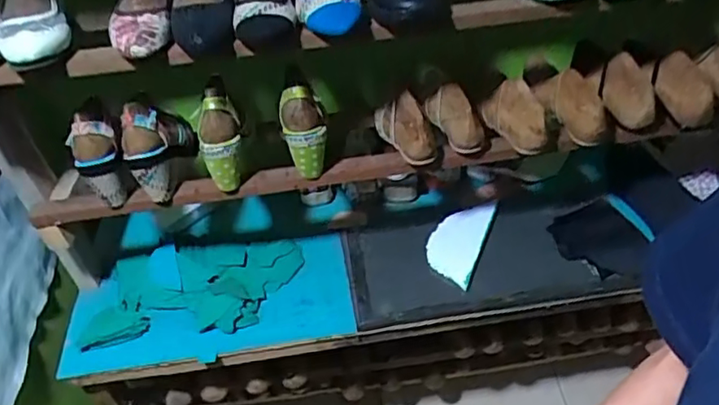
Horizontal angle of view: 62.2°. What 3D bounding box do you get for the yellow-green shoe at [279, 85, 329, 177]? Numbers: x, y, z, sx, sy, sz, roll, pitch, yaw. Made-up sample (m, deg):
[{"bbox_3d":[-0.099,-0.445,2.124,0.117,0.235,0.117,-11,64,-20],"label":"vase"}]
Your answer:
[{"bbox_3d":[-0.082,-0.107,0.896,0.067,0.140,0.065,-11,42,-5],"label":"yellow-green shoe"}]

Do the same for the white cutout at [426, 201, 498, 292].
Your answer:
[{"bbox_3d":[0.191,0.063,1.142,0.096,0.010,0.224,12,45,21],"label":"white cutout"}]

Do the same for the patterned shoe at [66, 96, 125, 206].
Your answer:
[{"bbox_3d":[-0.378,-0.063,0.870,0.073,0.163,0.060,-7,19,0],"label":"patterned shoe"}]

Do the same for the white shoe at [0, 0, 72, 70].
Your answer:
[{"bbox_3d":[-0.443,-0.264,0.798,0.077,0.065,0.271,-21,43,-15],"label":"white shoe"}]

